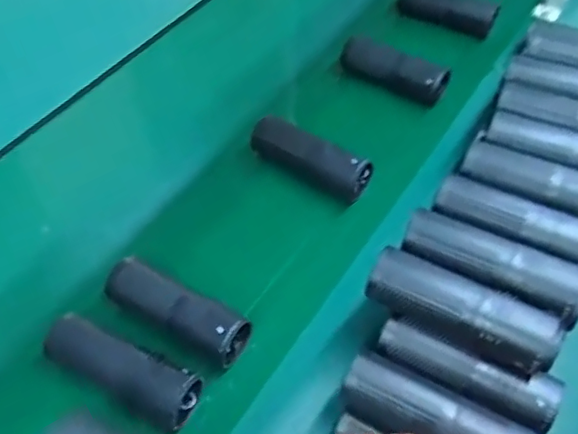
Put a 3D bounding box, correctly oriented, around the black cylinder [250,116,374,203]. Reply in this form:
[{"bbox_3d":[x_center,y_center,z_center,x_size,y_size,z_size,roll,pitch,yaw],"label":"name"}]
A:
[{"bbox_3d":[0.024,-0.073,0.779,0.171,0.044,0.054,29,58,19],"label":"black cylinder"}]

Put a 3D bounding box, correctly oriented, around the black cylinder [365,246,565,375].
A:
[{"bbox_3d":[0.154,0.088,0.531,0.164,0.051,0.054,28,57,18],"label":"black cylinder"}]

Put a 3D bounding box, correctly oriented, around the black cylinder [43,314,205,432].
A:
[{"bbox_3d":[-0.175,0.156,0.598,0.172,0.042,0.056,23,56,15],"label":"black cylinder"}]

